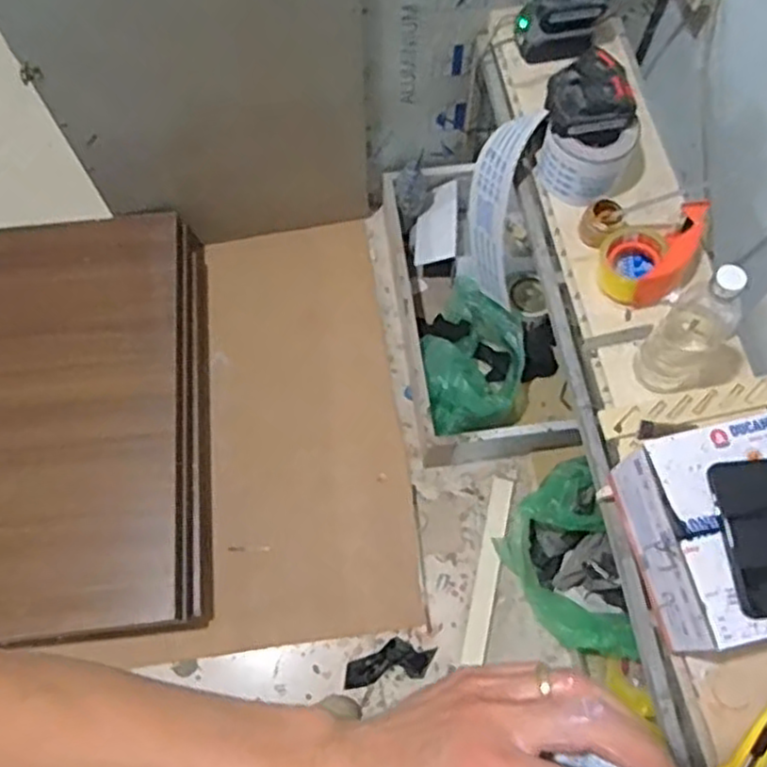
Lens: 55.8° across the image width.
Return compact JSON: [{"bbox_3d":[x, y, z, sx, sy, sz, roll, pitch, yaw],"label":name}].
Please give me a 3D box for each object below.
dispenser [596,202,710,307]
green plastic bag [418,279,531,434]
[{"bbox_3d":[0.382,-0.192,1.026,0.113,0.066,0.164,39,73,14],"label":"dispenser"},{"bbox_3d":[0.178,-0.052,1.454,0.209,0.179,0.326,-6,68,-3],"label":"green plastic bag"}]

